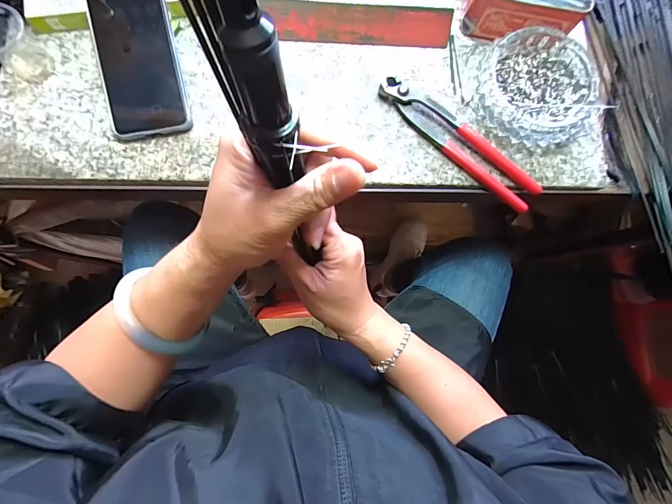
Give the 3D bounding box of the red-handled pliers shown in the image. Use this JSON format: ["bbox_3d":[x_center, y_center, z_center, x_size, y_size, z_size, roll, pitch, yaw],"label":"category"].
[{"bbox_3d":[0.129,-0.118,0.337,0.193,0.015,0.040,41,81,3],"label":"red-handled pliers"}]

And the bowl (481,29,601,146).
[{"bbox_3d":[0.212,-0.173,0.340,0.113,0.030,0.116,1,81,-4],"label":"bowl"}]

